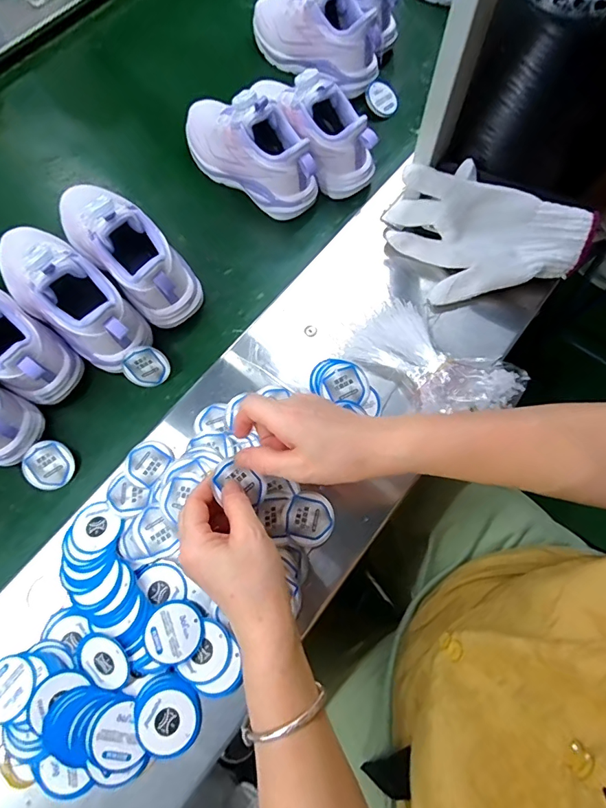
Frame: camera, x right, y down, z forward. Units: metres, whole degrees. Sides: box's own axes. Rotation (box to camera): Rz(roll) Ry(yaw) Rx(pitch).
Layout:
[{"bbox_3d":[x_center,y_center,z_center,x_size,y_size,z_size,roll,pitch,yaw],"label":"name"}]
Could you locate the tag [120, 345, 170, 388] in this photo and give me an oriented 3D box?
[{"bbox_3d":[-0.169,-0.039,0.482,0.047,0.047,0.004,-32,34,13],"label":"tag"}]

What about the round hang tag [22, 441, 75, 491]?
[{"bbox_3d":[-0.262,0.064,0.458,0.048,0.008,0.048,0,94,-7],"label":"round hang tag"}]

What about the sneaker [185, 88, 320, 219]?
[{"bbox_3d":[-0.068,-0.318,0.541,0.203,0.105,0.079,36,77,8],"label":"sneaker"}]

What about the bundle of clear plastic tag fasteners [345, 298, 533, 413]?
[{"bbox_3d":[0.132,-0.039,0.456,0.163,0.033,0.087,39,77,9],"label":"bundle of clear plastic tag fasteners"}]

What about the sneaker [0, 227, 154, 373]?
[{"bbox_3d":[-0.257,-0.128,0.473,0.217,0.105,0.085,41,78,9],"label":"sneaker"}]

